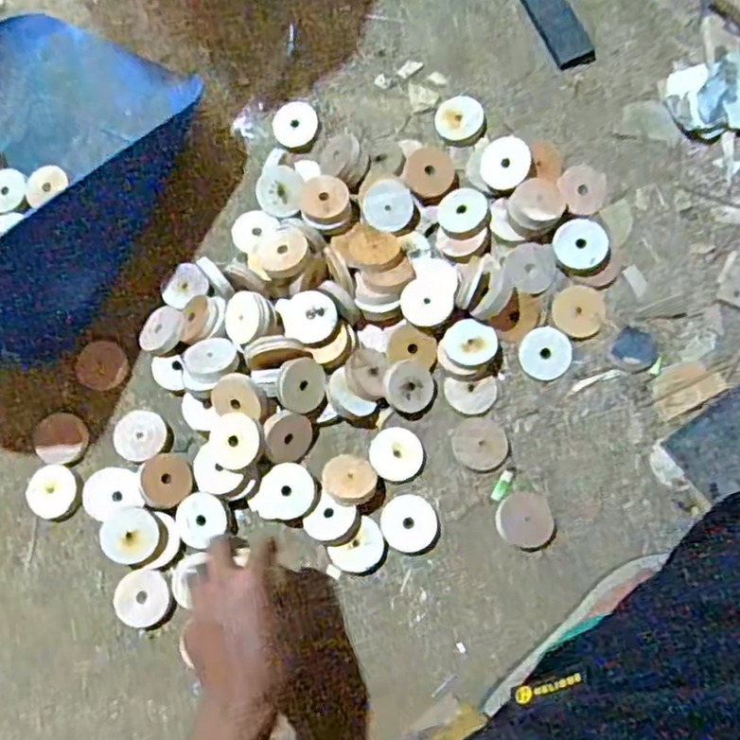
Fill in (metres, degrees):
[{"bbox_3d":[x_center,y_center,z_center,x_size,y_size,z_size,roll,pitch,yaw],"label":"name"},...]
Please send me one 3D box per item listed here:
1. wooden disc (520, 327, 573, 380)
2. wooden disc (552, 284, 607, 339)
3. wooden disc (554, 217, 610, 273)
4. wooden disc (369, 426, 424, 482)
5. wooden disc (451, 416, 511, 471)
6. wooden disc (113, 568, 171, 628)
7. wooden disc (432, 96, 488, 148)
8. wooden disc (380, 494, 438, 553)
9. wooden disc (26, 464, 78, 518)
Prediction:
[{"bbox_3d":[0.173,-0.016,0.650,0.050,0.012,0.050,-1,79,6],"label":"wooden disc"},{"bbox_3d":[0.206,-0.058,0.649,0.049,0.004,0.051,-1,84,13],"label":"wooden disc"},{"bbox_3d":[0.208,-0.123,0.647,0.050,0.012,0.054,-3,76,12],"label":"wooden disc"},{"bbox_3d":[0.025,0.080,0.631,0.050,0.006,0.050,-1,79,6],"label":"wooden disc"},{"bbox_3d":[0.107,0.071,0.631,0.052,0.004,0.050,-1,79,6],"label":"wooden disc"},{"bbox_3d":[-0.213,0.214,0.619,0.051,0.015,0.050,-1,79,6],"label":"wooden disc"},{"bbox_3d":[0.097,-0.268,0.705,0.053,0.020,0.053,-1,79,6],"label":"wooden disc"},{"bbox_3d":[0.036,0.142,0.613,0.050,0.009,0.050,-1,79,6],"label":"wooden disc"},{"bbox_3d":[-0.315,0.121,0.655,0.051,0.011,0.050,-1,79,6],"label":"wooden disc"}]

